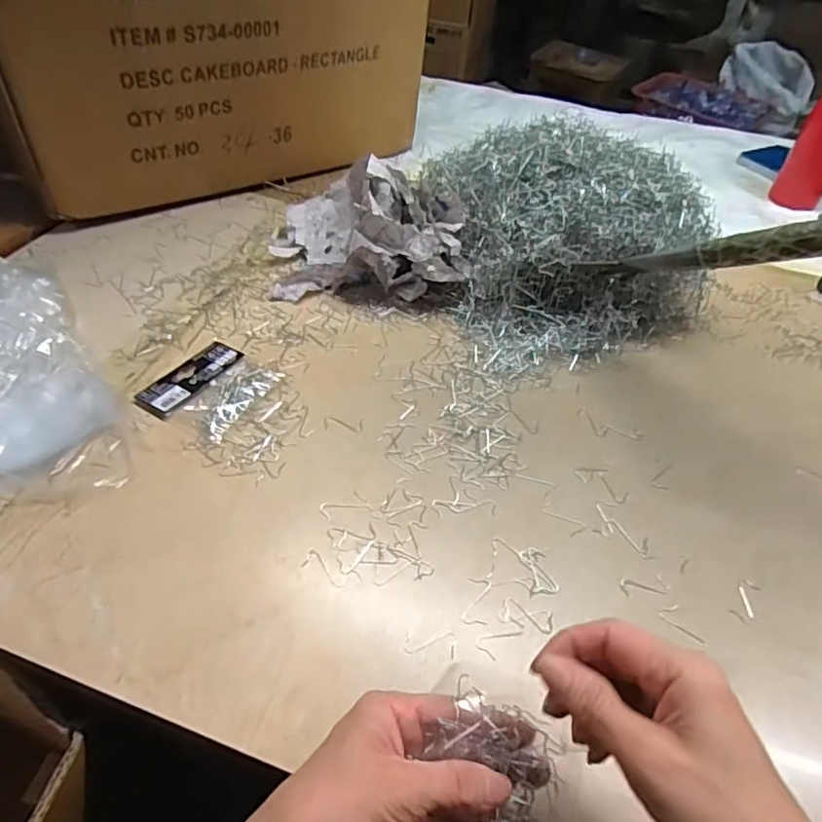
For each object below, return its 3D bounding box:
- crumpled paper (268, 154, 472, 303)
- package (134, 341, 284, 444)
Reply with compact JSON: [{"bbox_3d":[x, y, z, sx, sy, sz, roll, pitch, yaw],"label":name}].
[{"bbox_3d":[-0.047,-0.210,0.646,0.220,0.110,0.163,4,47,-1],"label":"crumpled paper"},{"bbox_3d":[-0.181,-0.023,0.523,0.092,0.008,0.101,22,49,15],"label":"package"}]

